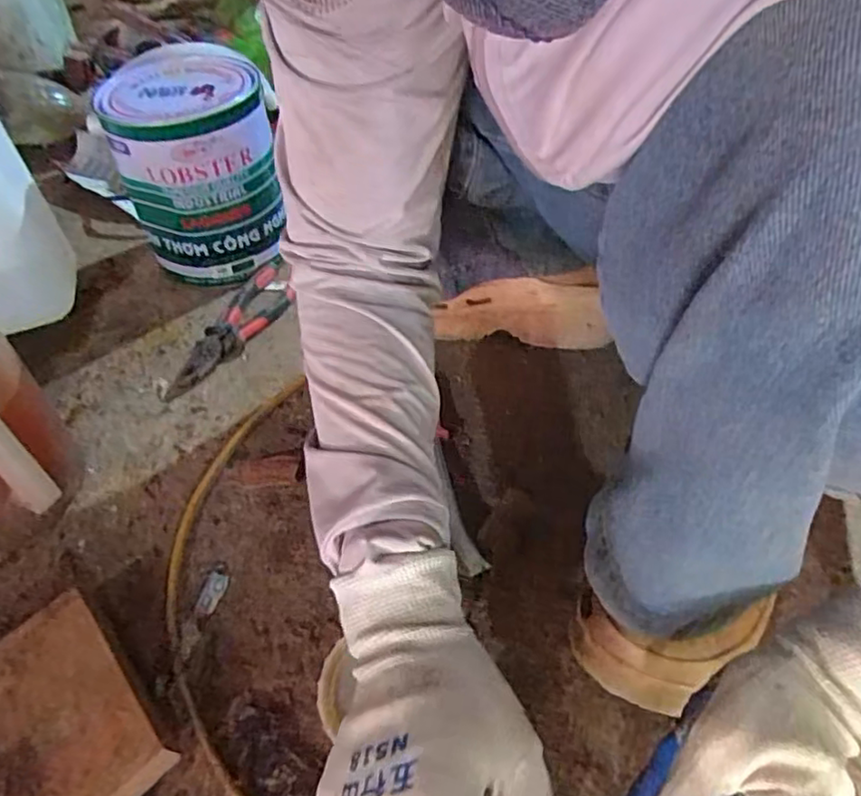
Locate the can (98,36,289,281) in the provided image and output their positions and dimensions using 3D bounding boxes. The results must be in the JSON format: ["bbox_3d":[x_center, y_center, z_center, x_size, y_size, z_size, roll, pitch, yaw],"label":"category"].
[{"bbox_3d":[-0.246,-0.246,0.695,0.149,0.181,0.152,-1,48,1],"label":"can"}]

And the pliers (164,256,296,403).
[{"bbox_3d":[-0.199,-0.073,0.674,0.057,0.021,0.198,19,51,17],"label":"pliers"}]

